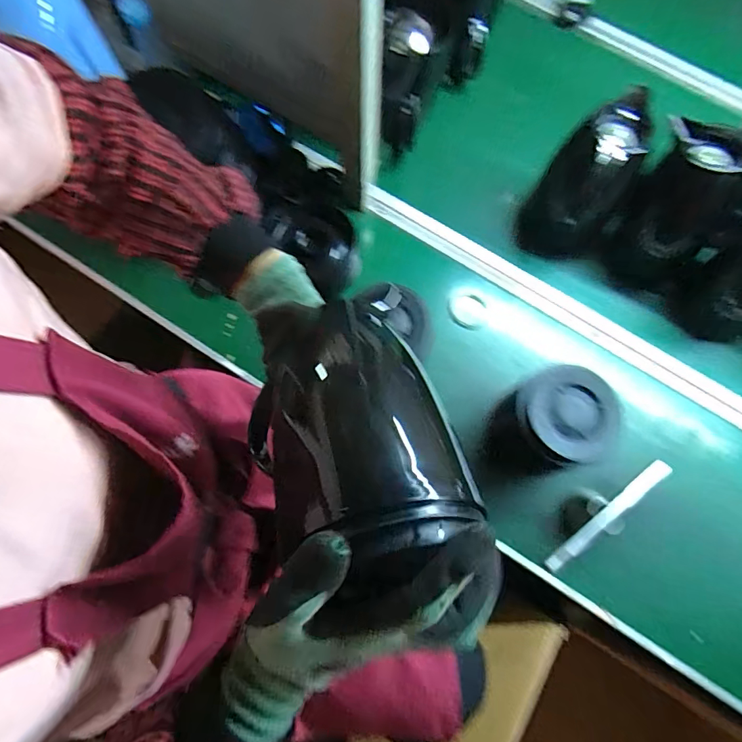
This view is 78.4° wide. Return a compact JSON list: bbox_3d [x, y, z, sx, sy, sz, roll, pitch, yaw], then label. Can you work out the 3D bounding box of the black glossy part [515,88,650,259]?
[{"bbox_3d":[0.304,-0.260,0.653,0.117,0.230,0.095,14,74,2],"label":"black glossy part"}]

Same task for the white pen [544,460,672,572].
[{"bbox_3d":[0.286,0.174,0.547,0.190,0.014,0.021,-37,78,-11],"label":"white pen"}]

